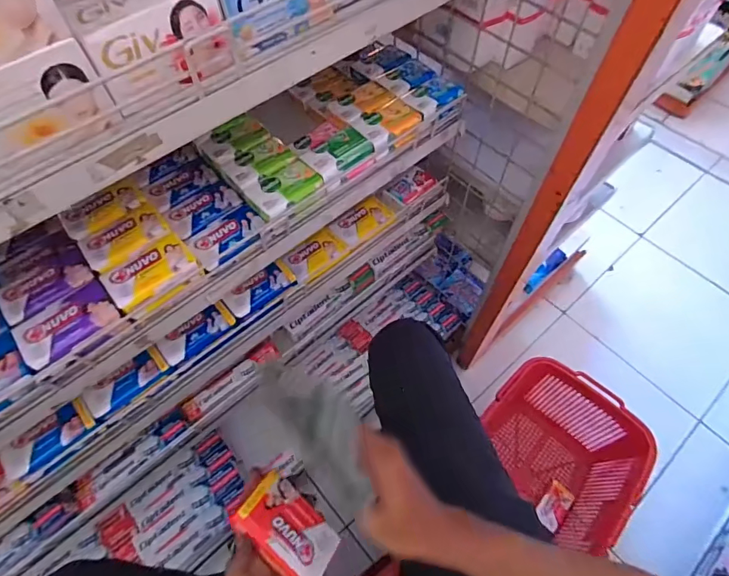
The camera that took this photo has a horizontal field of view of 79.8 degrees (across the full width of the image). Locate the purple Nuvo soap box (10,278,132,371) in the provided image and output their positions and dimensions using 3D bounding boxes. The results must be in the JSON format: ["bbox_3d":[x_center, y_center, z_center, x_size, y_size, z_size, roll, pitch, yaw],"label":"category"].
[{"bbox_3d":[-0.273,0.036,0.410,0.082,0.032,0.050,-39,67,-19],"label":"purple Nuvo soap box"}]

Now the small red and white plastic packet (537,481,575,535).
[{"bbox_3d":[0.410,0.471,0.939,0.052,0.009,0.097,36,67,19],"label":"small red and white plastic packet"}]

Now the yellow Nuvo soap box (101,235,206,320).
[{"bbox_3d":[-0.209,-0.012,0.435,0.080,0.032,0.049,-38,66,-19],"label":"yellow Nuvo soap box"}]

